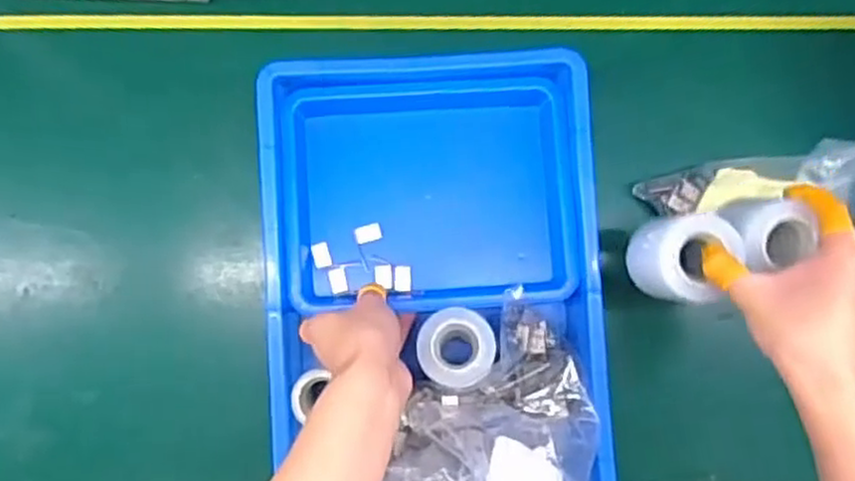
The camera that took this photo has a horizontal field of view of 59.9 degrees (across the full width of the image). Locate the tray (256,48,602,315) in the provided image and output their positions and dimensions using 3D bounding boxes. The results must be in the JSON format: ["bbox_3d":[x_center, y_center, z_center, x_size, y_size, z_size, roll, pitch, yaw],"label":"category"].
[{"bbox_3d":[0.000,-0.045,0.564,0.240,0.052,0.188,-3,84,-5],"label":"tray"}]

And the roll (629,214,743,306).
[{"bbox_3d":[0.173,0.014,0.501,0.054,0.056,0.056,-7,84,-6],"label":"roll"}]

